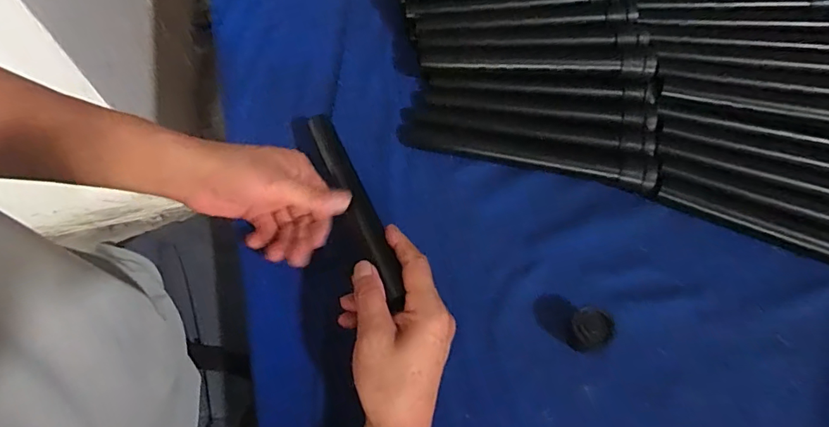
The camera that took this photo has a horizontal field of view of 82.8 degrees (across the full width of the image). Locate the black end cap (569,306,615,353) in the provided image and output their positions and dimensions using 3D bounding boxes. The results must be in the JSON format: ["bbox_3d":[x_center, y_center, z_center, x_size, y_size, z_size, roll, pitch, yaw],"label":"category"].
[{"bbox_3d":[0.147,0.099,0.401,0.035,0.035,0.032,-1,66,3],"label":"black end cap"}]

